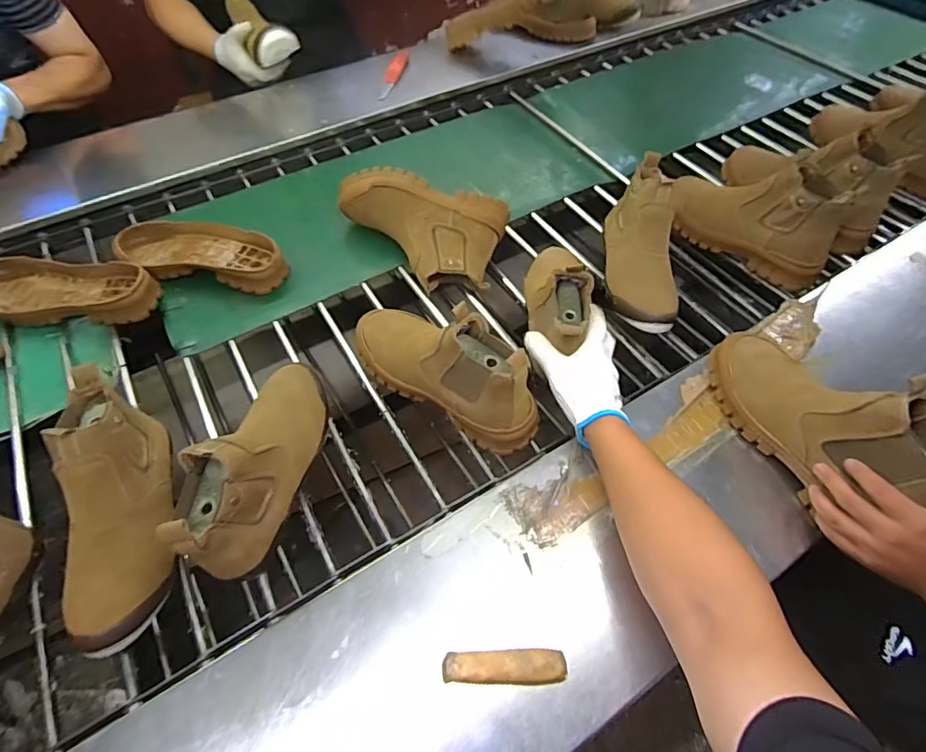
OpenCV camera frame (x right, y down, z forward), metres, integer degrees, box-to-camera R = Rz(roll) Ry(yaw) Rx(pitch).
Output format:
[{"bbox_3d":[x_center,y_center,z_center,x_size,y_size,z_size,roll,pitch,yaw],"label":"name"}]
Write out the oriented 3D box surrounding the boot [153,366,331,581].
[{"bbox_3d":[-0.220,0.085,0.553,0.083,0.124,0.263,13,43,5],"label":"boot"}]

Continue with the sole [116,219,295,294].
[{"bbox_3d":[-0.420,-0.193,0.800,0.277,0.053,0.131,20,58,13],"label":"sole"}]

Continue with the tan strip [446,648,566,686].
[{"bbox_3d":[0.038,0.268,0.462,0.110,0.024,0.026,-1,55,-1],"label":"tan strip"}]

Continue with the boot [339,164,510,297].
[{"bbox_3d":[-0.075,-0.224,0.793,0.270,0.120,0.139,9,56,6],"label":"boot"}]

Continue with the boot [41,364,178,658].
[{"bbox_3d":[-0.361,0.126,0.512,0.090,0.109,0.273,-13,56,-9],"label":"boot"}]

